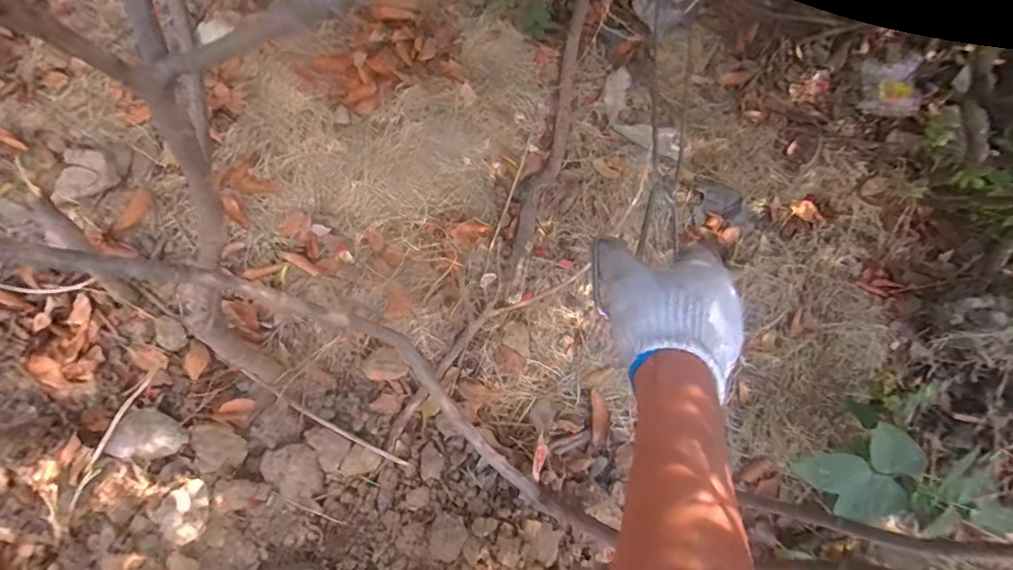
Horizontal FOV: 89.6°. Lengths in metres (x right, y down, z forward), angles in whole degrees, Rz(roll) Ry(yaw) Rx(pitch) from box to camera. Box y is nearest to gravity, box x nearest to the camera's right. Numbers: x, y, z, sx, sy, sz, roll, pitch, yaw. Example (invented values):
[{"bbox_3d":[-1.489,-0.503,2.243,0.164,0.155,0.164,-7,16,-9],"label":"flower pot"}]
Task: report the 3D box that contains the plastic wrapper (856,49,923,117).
[{"bbox_3d":[0.570,-0.296,0.759,0.076,0.015,0.100,-1,82,19],"label":"plastic wrapper"}]

